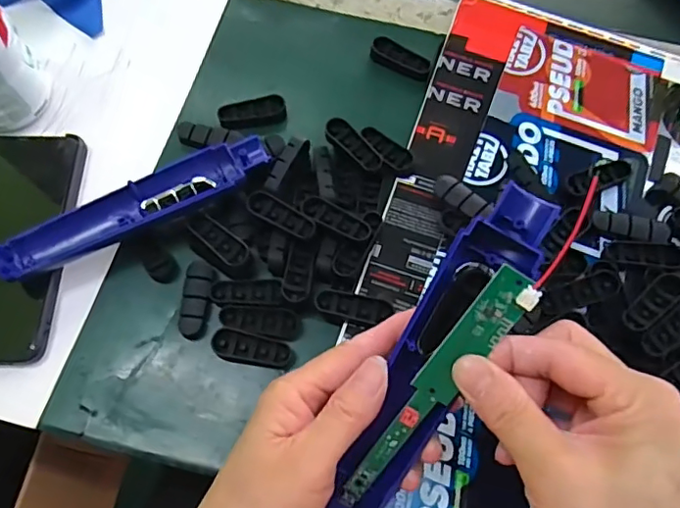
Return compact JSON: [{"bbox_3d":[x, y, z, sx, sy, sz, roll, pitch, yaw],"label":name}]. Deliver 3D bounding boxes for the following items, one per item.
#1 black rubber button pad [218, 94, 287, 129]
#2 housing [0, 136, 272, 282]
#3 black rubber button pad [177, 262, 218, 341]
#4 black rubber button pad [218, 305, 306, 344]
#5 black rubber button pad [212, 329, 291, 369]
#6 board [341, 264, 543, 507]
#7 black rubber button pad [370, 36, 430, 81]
[{"bbox_3d":[-0.063,-0.101,0.397,0.048,0.014,0.017,-13,69,-6],"label":"black rubber button pad"},{"bbox_3d":[-0.126,-0.031,0.346,0.172,0.024,0.036,-27,71,-11],"label":"housing"},{"bbox_3d":[-0.089,0.028,0.344,0.018,0.008,0.049,3,68,0],"label":"black rubber button pad"},{"bbox_3d":[-0.049,0.042,0.341,0.049,0.007,0.020,12,69,3],"label":"black rubber button pad"},{"bbox_3d":[-0.054,0.058,0.333,0.046,0.006,0.017,12,69,4],"label":"black rubber button pad"},{"bbox_3d":[0.040,0.064,0.246,0.019,0.007,0.137,37,111,13],"label":"board"},{"bbox_3d":[0.046,-0.146,0.414,0.047,0.011,0.015,30,71,10],"label":"black rubber button pad"}]

